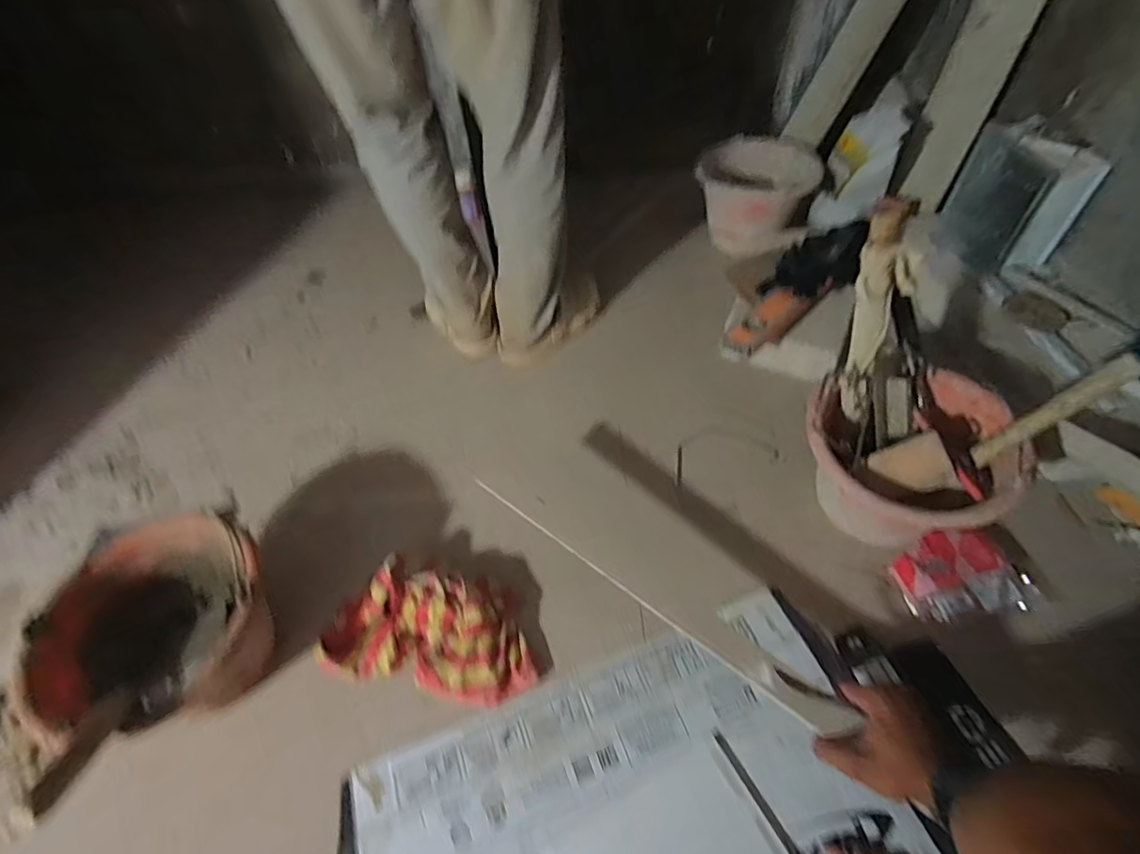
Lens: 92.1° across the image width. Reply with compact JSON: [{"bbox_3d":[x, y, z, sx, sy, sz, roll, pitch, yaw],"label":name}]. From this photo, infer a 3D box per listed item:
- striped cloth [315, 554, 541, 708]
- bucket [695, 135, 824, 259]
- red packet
[{"bbox_3d":[-0.169,0.255,0.703,0.266,0.064,0.155,6,52,10],"label":"striped cloth"},{"bbox_3d":[0.417,-0.528,1.220,0.247,0.171,0.258,19,55,18],"label":"bucket"},{"bbox_3d":[0.511,0.190,0.714,0.165,0.036,0.114,-9,51,-2],"label":"red packet"}]

